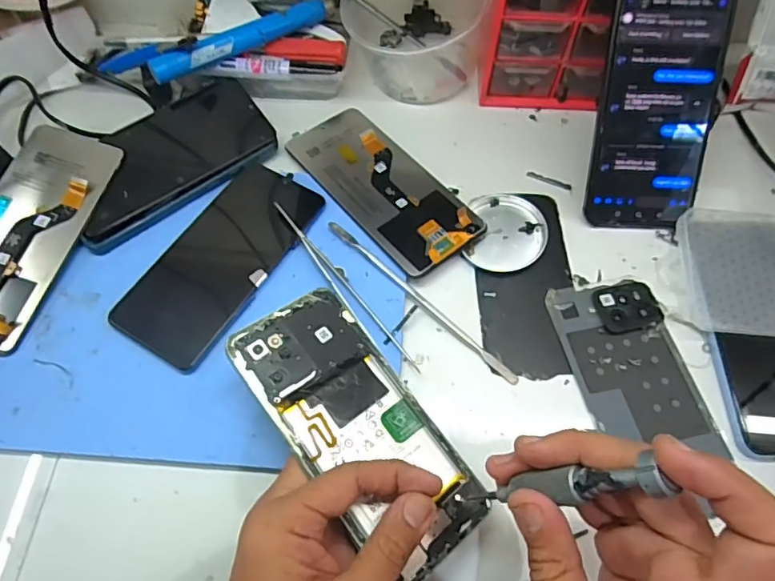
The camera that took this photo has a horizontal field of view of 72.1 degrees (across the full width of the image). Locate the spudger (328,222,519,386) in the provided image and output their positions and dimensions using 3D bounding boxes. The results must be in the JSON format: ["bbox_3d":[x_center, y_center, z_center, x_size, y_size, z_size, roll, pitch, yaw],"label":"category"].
[{"bbox_3d":[0.022,0.005,0.366,0.167,0.005,0.007,39,70,18],"label":"spudger"}]

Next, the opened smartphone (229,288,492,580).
[{"bbox_3d":[-0.016,0.074,0.297,0.073,0.004,0.161,-31,74,-30],"label":"opened smartphone"}]

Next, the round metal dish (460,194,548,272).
[{"bbox_3d":[0.086,-0.042,0.393,0.059,0.010,0.063,0,63,0],"label":"round metal dish"}]

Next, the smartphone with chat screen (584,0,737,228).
[{"bbox_3d":[0.189,-0.128,0.373,0.079,0.009,0.166,2,110,0],"label":"smartphone with chat screen"}]

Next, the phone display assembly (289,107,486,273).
[{"bbox_3d":[-0.006,-0.083,0.411,0.074,0.007,0.167,-35,64,-18],"label":"phone display assembly"}]

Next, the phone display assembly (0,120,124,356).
[{"bbox_3d":[-0.256,-0.043,0.374,0.073,0.008,0.167,18,70,3],"label":"phone display assembly"}]

